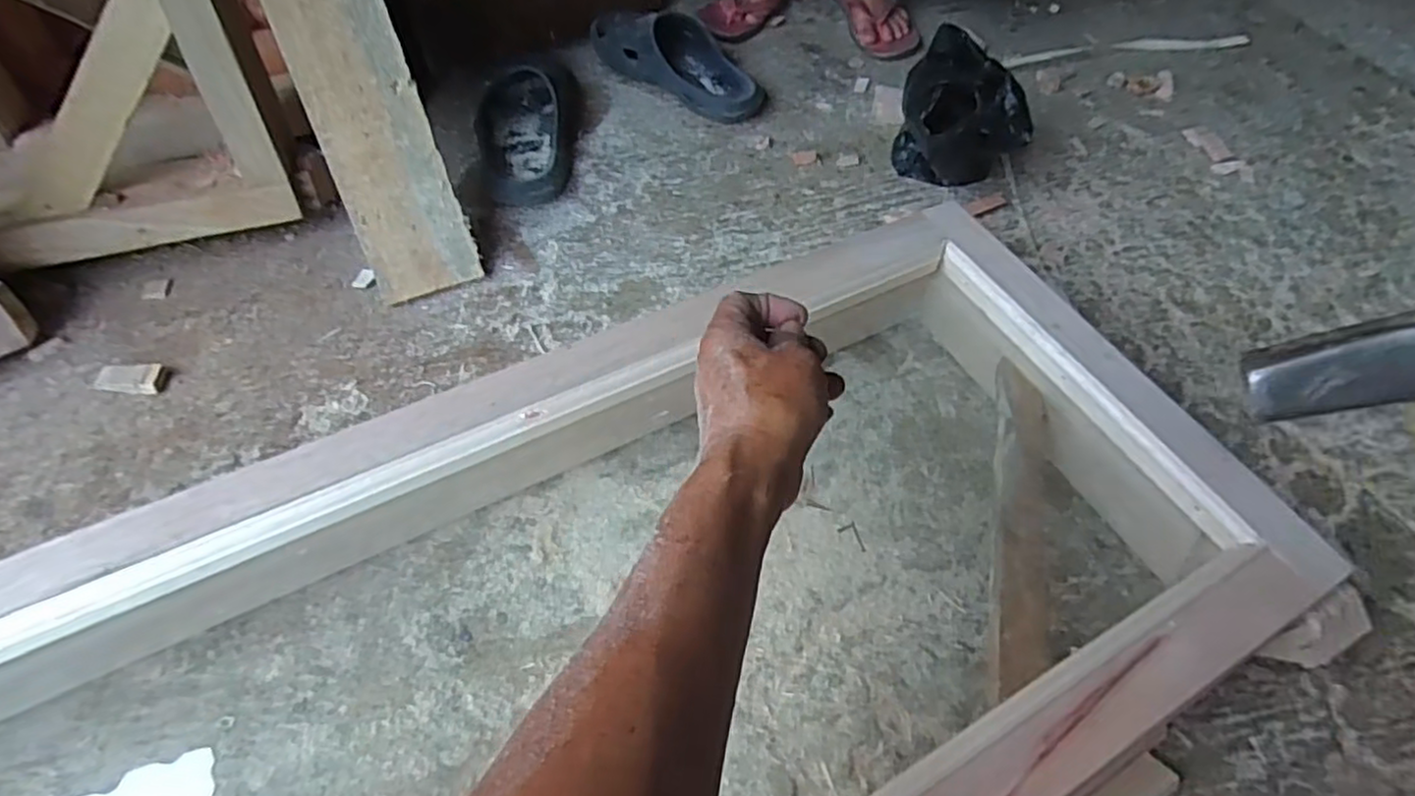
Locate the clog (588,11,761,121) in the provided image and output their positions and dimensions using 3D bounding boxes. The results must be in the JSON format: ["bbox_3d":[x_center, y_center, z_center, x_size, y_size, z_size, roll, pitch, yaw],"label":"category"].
[{"bbox_3d":[-0.042,-0.484,0.983,0.271,0.092,0.093,32,60,20],"label":"clog"}]

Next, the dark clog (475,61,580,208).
[{"bbox_3d":[-0.228,-0.361,0.890,0.122,0.084,0.285,-7,55,-6],"label":"dark clog"}]

